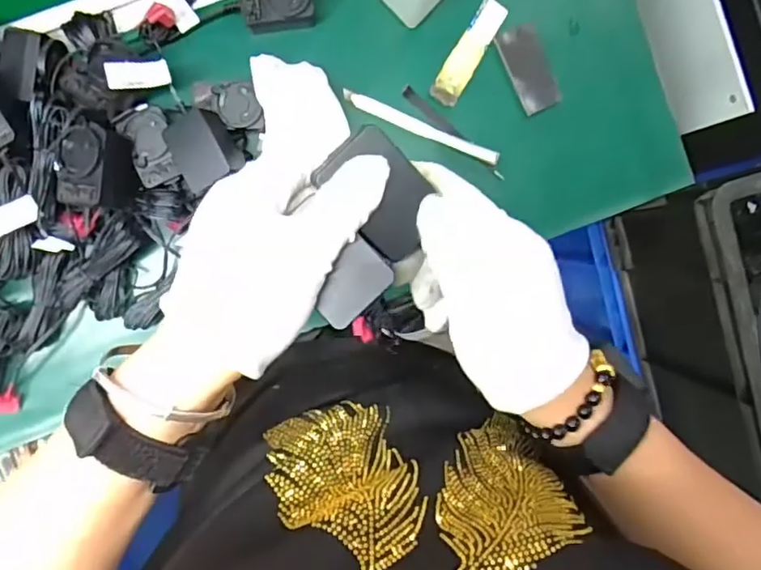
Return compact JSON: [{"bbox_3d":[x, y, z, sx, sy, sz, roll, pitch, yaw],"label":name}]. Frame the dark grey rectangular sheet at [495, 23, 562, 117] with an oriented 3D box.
[{"bbox_3d":[0.132,-0.189,0.500,0.038,0.004,0.073,-26,95,-1],"label":"dark grey rectangular sheet"}]

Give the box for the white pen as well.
[{"bbox_3d":[0.035,-0.136,0.495,0.141,0.011,0.014,22,93,-5],"label":"white pen"}]

